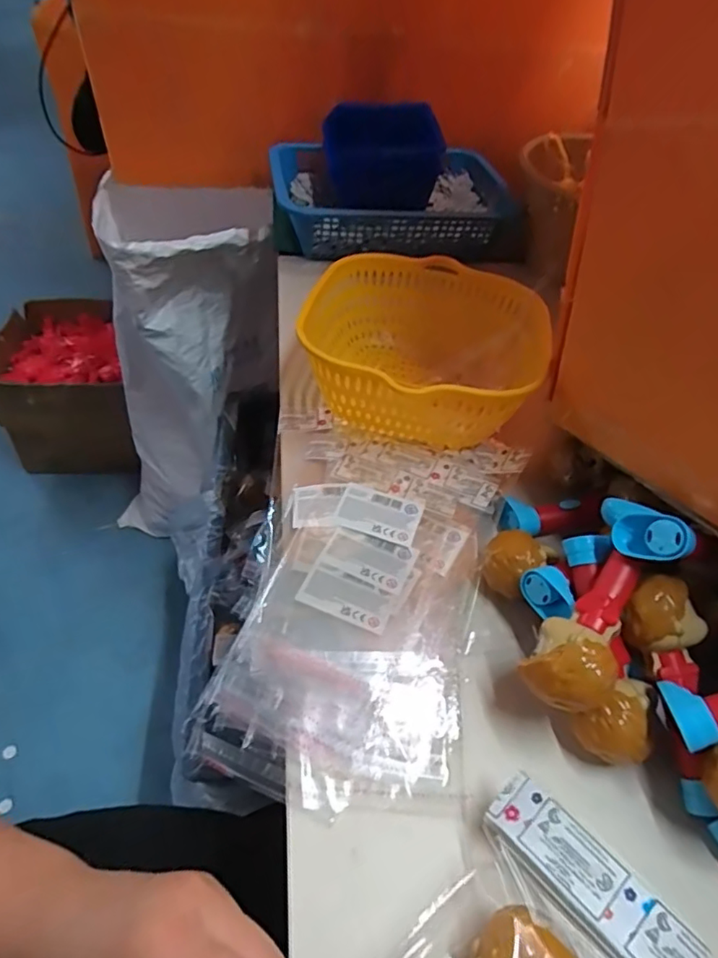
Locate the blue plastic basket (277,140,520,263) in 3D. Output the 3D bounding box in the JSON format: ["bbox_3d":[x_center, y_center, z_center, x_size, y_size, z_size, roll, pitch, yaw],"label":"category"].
[{"bbox_3d":[0.043,-0.343,0.697,0.287,0.068,0.189,-4,49,-10],"label":"blue plastic basket"}]

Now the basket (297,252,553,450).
[{"bbox_3d":[0.049,-0.107,0.473,0.185,0.081,0.199,3,49,-3],"label":"basket"}]

